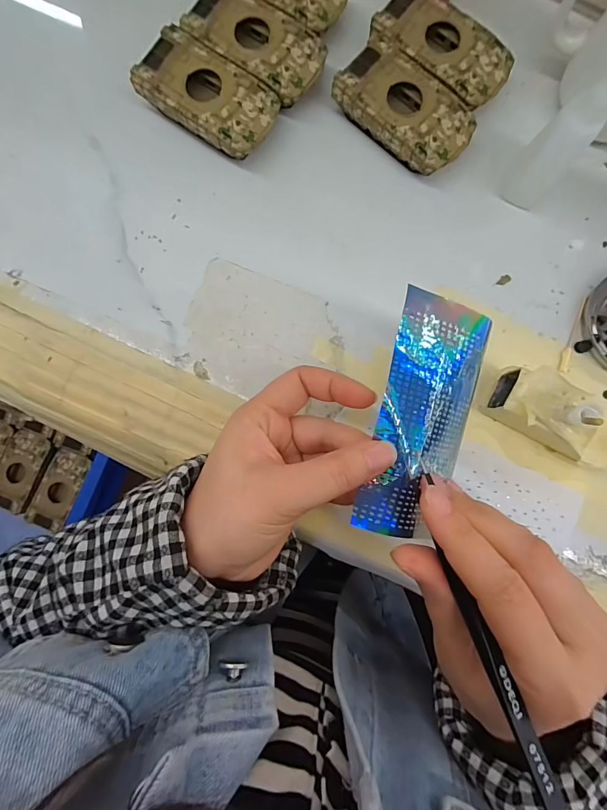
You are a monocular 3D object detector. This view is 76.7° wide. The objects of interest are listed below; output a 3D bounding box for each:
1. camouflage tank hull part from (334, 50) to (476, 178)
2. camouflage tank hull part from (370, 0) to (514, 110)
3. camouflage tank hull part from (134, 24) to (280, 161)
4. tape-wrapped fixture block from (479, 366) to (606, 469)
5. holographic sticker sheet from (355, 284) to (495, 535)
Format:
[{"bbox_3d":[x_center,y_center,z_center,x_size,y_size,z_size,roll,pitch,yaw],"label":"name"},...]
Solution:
[{"bbox_3d":[0.071,-0.205,0.271,0.094,0.023,0.050,40,86,2],"label":"camouflage tank hull part"},{"bbox_3d":[0.098,-0.249,0.274,0.096,0.021,0.057,38,86,2],"label":"camouflage tank hull part"},{"bbox_3d":[-0.066,-0.212,0.271,0.094,0.024,0.053,34,86,2],"label":"camouflage tank hull part"},{"bbox_3d":[0.164,0.006,0.246,0.083,0.044,0.043,31,86,2],"label":"tape-wrapped fixture block"},{"bbox_3d":[0.060,0.005,0.192,0.051,0.020,0.119,18,84,1],"label":"holographic sticker sheet"}]

